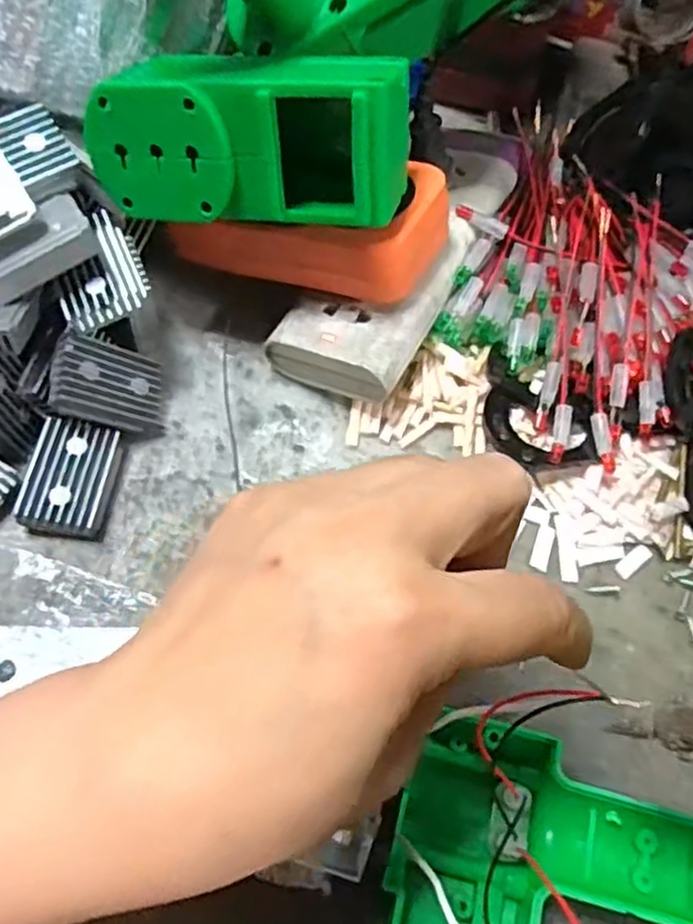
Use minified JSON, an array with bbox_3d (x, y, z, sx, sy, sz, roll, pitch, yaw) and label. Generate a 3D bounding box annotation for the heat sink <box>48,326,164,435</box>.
[{"bbox_3d":[-0.099,-0.032,0.301,0.008,0.050,0.034,6,82,44],"label":"heat sink"}]

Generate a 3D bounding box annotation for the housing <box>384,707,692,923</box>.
[{"bbox_3d":[0.083,0.159,0.225,0.143,0.034,0.119,15,63,3],"label":"housing"}]

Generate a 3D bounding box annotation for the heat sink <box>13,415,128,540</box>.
[{"bbox_3d":[-0.114,0.007,0.293,0.032,0.017,0.047,10,63,0],"label":"heat sink"}]

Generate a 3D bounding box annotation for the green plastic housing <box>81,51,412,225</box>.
[{"bbox_3d":[-0.036,-0.126,0.272,0.117,0.061,0.046,10,40,6],"label":"green plastic housing"}]

